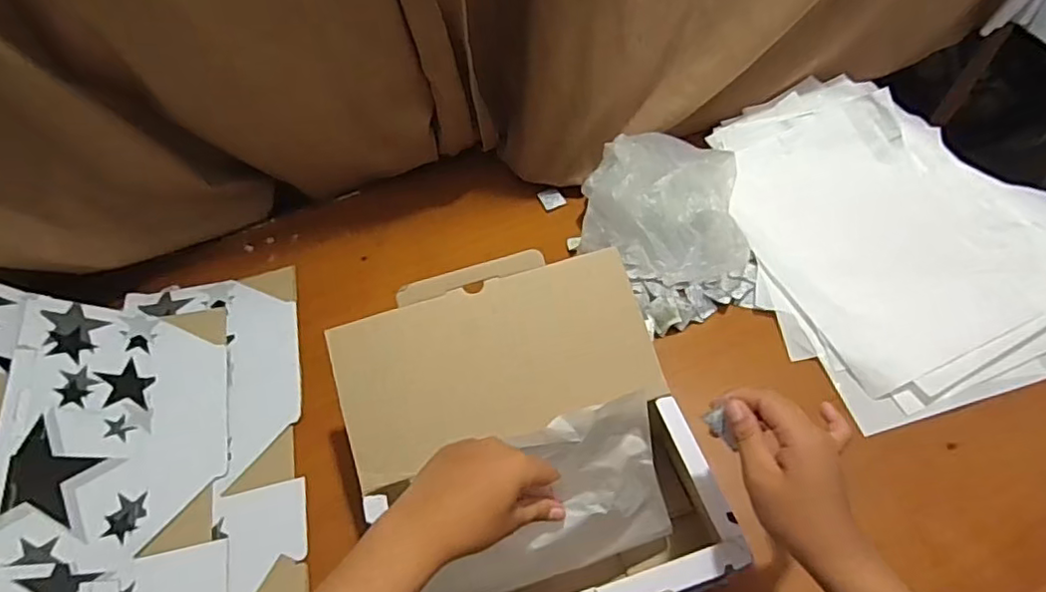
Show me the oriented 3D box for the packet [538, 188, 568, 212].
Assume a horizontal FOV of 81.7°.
[{"bbox_3d":[0.039,-0.131,0.818,0.030,0.004,0.038,-20,55,-9],"label":"packet"}]

